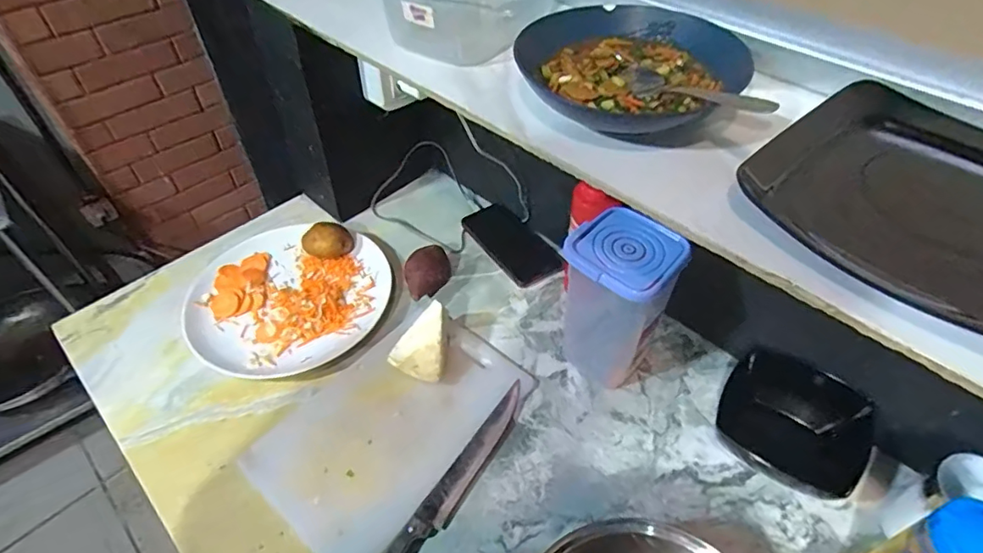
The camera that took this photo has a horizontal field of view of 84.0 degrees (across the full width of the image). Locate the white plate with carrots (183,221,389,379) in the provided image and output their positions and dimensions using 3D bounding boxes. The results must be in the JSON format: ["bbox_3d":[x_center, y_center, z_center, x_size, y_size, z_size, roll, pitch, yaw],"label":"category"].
[{"bbox_3d":[-0.278,0.017,0.749,0.252,0.048,0.255,0,47,0],"label":"white plate with carrots"}]

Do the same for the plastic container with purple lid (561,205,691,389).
[{"bbox_3d":[0.139,0.035,0.624,0.090,0.200,0.102,-34,55,-27],"label":"plastic container with purple lid"}]

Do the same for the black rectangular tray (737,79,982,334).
[{"bbox_3d":[0.317,-0.054,0.384,0.194,0.029,0.223,-35,56,-27],"label":"black rectangular tray"}]

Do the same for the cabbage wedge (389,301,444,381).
[{"bbox_3d":[-0.090,0.084,0.663,0.066,0.062,0.077,-5,47,-4],"label":"cabbage wedge"}]

